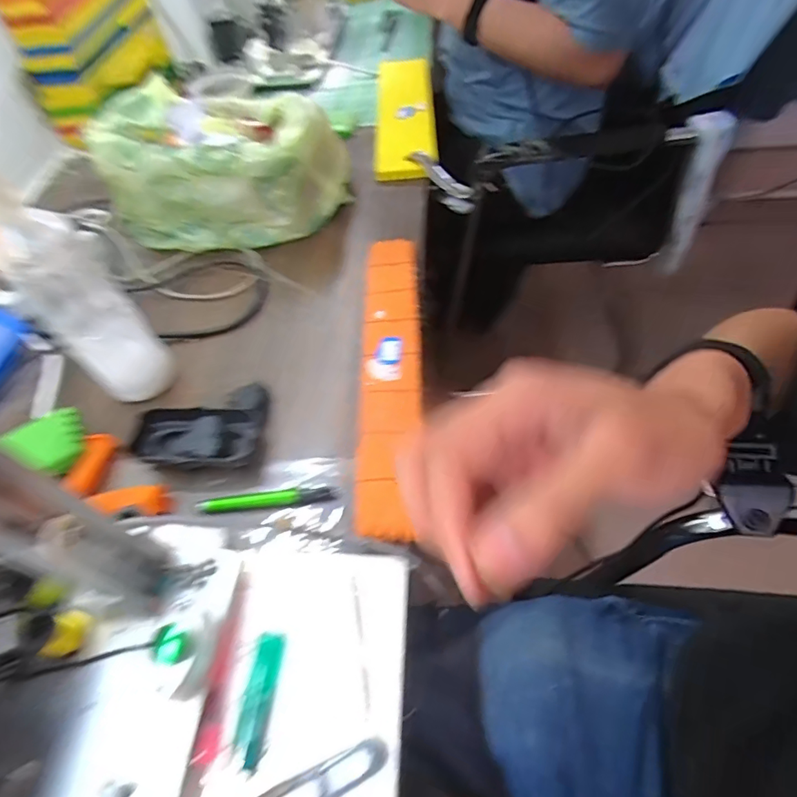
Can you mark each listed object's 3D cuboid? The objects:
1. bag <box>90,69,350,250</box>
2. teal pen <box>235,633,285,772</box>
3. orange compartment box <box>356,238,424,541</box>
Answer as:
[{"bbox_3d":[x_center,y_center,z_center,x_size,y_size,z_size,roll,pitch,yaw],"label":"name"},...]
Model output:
[{"bbox_3d":[-0.219,-0.286,0.596,0.295,0.111,0.177,8,53,3],"label":"bag"},{"bbox_3d":[-0.091,0.193,0.316,0.018,0.009,0.074,1,55,7],"label":"teal pen"},{"bbox_3d":[-0.007,-0.037,0.467,0.055,0.017,0.346,-3,54,4],"label":"orange compartment box"}]

